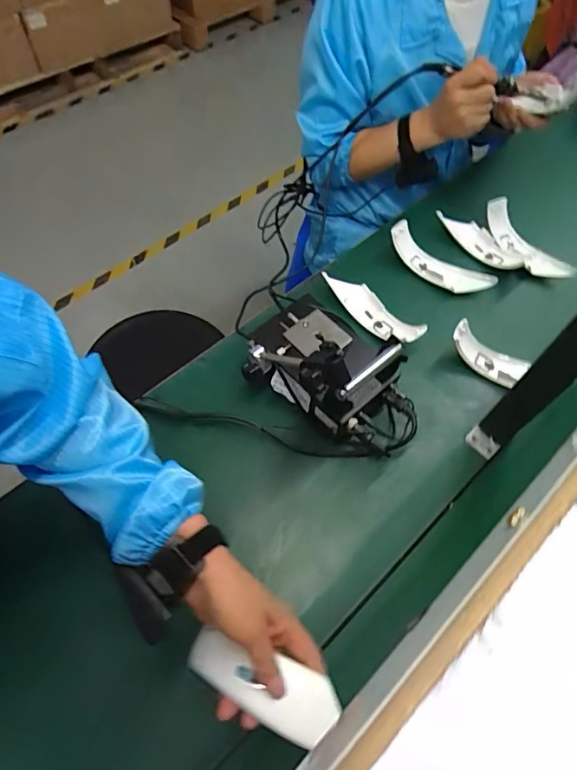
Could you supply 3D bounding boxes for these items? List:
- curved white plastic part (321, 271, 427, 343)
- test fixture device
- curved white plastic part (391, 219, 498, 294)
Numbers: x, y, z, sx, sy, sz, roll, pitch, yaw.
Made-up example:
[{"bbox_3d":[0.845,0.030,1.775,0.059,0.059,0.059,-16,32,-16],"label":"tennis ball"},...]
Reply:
[{"bbox_3d":[0.128,-0.120,0.741,0.043,0.041,0.181,-35,67,-19],"label":"curved white plastic part"},{"bbox_3d":[0.050,-0.019,0.600,0.233,0.187,0.136,37,66,17],"label":"test fixture device"},{"bbox_3d":[0.246,-0.199,0.785,0.182,0.055,0.048,29,63,14],"label":"curved white plastic part"}]

